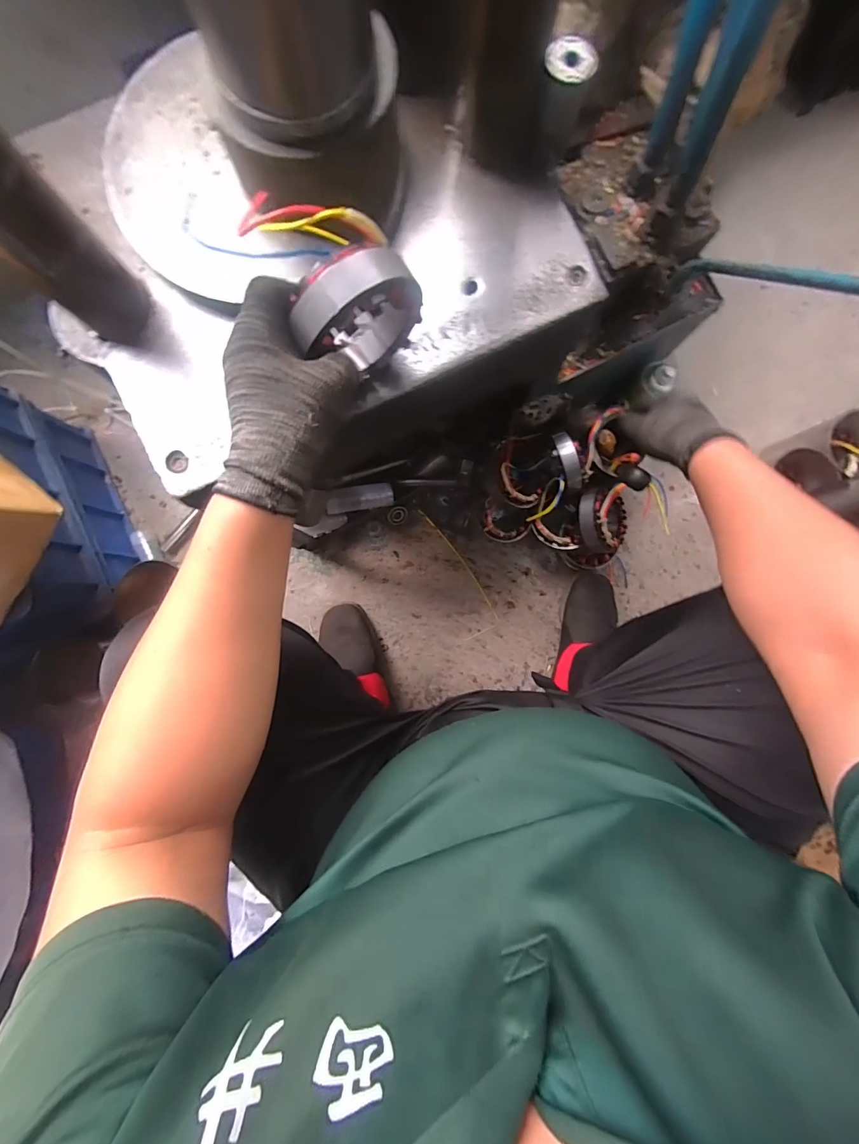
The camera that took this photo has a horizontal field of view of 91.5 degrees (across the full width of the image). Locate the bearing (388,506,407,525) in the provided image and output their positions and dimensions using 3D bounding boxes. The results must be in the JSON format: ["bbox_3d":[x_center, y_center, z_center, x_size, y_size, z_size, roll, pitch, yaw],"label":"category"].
[{"bbox_3d":[-0.061,-0.110,0.812,0.036,0.010,0.038,17,100,-25],"label":"bearing"}]

